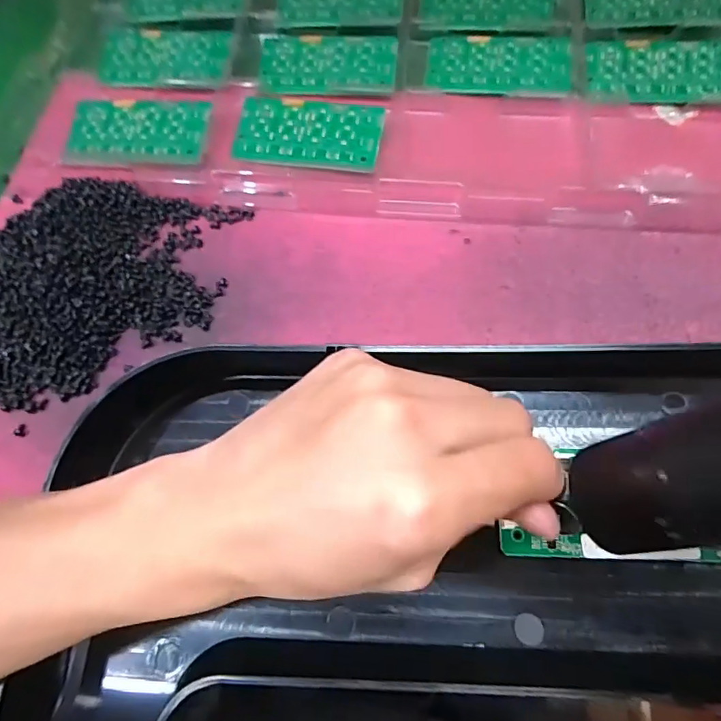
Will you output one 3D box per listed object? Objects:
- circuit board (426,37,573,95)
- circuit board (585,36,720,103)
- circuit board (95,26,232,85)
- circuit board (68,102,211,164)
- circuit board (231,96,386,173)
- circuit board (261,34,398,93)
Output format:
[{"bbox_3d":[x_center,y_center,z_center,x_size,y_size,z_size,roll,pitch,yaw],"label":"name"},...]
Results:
[{"bbox_3d":[0.094,-0.202,0.348,0.094,0.008,0.055,5,69,4],"label":"circuit board"},{"bbox_3d":[0.197,-0.192,0.335,0.095,0.010,0.049,1,69,3],"label":"circuit board"},{"bbox_3d":[-0.138,-0.217,0.360,0.089,0.004,0.052,4,69,4],"label":"circuit board"},{"bbox_3d":[-0.145,-0.149,0.332,0.091,0.004,0.048,5,69,4],"label":"circuit board"},{"bbox_3d":[-0.033,-0.146,0.326,0.092,0.006,0.048,9,69,6],"label":"circuit board"},{"bbox_3d":[-0.023,-0.206,0.353,0.094,0.004,0.051,4,69,4],"label":"circuit board"}]

